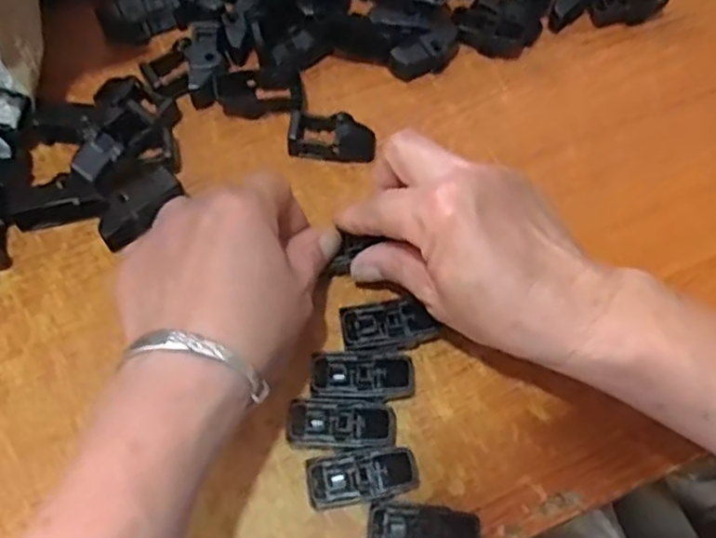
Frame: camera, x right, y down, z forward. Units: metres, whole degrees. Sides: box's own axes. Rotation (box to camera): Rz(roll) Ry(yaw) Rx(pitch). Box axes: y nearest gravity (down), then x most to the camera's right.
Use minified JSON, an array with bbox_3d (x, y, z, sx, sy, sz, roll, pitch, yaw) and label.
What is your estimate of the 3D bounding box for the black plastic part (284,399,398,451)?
[{"bbox_3d":[-0.009,0.076,0.343,0.051,0.018,0.023,2,67,-2],"label":"black plastic part"}]

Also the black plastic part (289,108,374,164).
[{"bbox_3d":[-0.015,-0.075,0.411,0.048,0.018,0.024,4,67,-1],"label":"black plastic part"}]

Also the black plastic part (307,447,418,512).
[{"bbox_3d":[0.003,0.097,0.335,0.052,0.020,0.022,-8,68,-6],"label":"black plastic part"}]

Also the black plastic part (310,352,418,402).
[{"bbox_3d":[0.002,0.053,0.350,0.049,0.013,0.022,3,67,-2],"label":"black plastic part"}]

